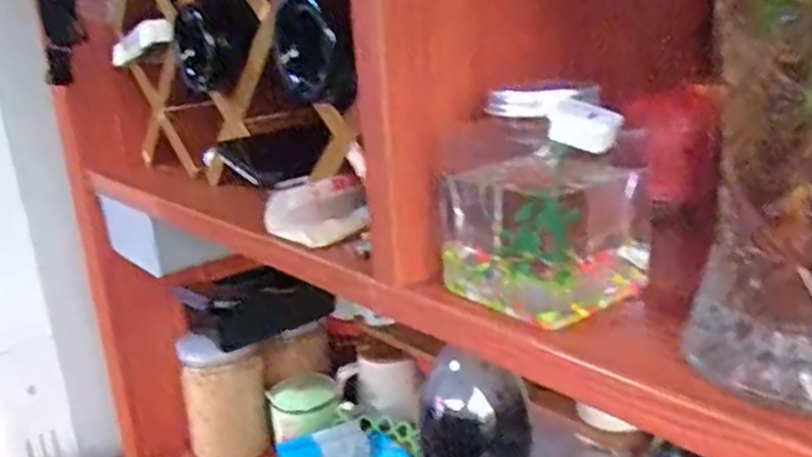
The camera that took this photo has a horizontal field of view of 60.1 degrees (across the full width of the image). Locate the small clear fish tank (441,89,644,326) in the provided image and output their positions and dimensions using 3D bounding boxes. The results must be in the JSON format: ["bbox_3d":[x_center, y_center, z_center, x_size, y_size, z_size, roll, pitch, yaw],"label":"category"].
[{"bbox_3d":[0.079,-0.017,0.361,0.093,0.113,0.097,-4,23,-29],"label":"small clear fish tank"}]

